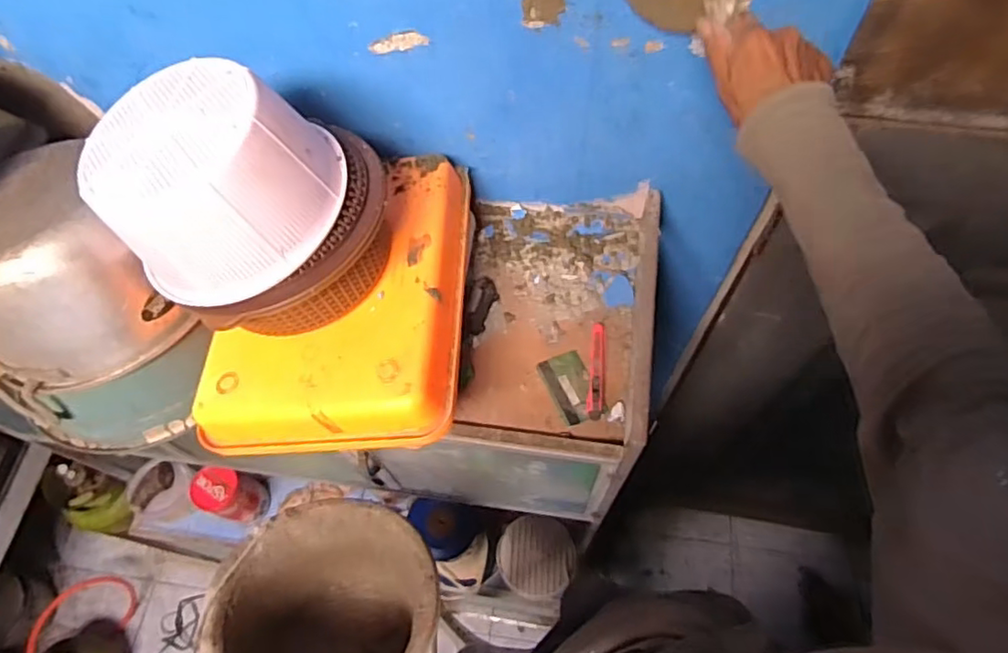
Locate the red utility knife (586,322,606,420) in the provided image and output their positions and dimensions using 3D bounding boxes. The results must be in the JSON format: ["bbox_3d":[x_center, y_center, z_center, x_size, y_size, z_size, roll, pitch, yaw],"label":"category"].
[{"bbox_3d":[0.109,0.048,0.707,0.018,0.012,0.122,6,64,6],"label":"red utility knife"}]

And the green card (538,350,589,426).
[{"bbox_3d":[0.079,0.069,0.702,0.053,0.008,0.082,-21,67,-16],"label":"green card"}]

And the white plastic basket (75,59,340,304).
[{"bbox_3d":[-0.239,-0.131,0.514,0.197,0.110,0.182,-39,68,-15],"label":"white plastic basket"}]

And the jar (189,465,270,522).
[{"bbox_3d":[-0.595,0.358,1.309,0.107,0.183,0.097,16,65,11],"label":"jar"}]

